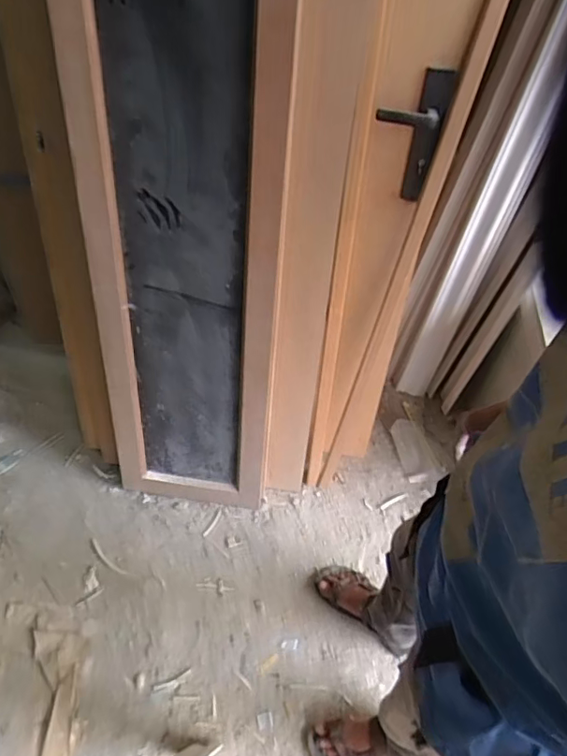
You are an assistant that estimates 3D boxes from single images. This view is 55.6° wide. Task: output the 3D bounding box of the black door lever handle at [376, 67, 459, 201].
[{"bbox_3d":[0.252,-0.487,1.092,0.131,0.240,0.056,-12,52,-12],"label":"black door lever handle"}]

